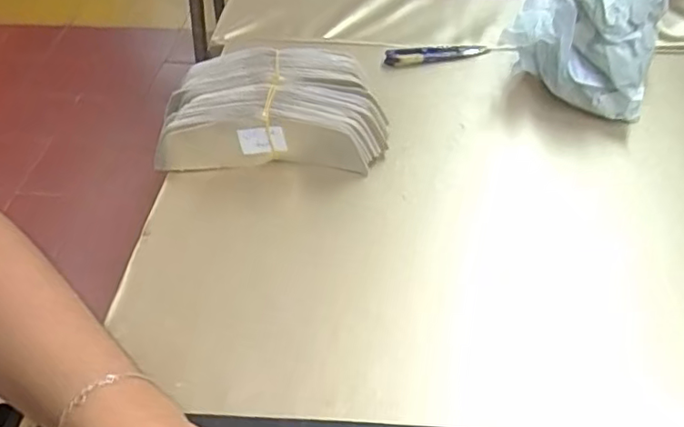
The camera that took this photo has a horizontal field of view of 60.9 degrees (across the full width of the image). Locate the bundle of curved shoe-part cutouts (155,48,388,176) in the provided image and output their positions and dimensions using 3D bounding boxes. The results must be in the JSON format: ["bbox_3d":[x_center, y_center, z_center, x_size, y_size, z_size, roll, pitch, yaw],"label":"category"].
[{"bbox_3d":[-0.056,-0.086,0.478,0.183,0.054,0.101,0,48,2],"label":"bundle of curved shoe-part cutouts"}]

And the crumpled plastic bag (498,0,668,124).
[{"bbox_3d":[0.226,-0.179,0.519,0.118,0.102,0.171,21,52,19],"label":"crumpled plastic bag"}]

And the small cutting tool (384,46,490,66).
[{"bbox_3d":[0.093,-0.156,0.563,0.100,0.012,0.021,-11,49,-8],"label":"small cutting tool"}]

